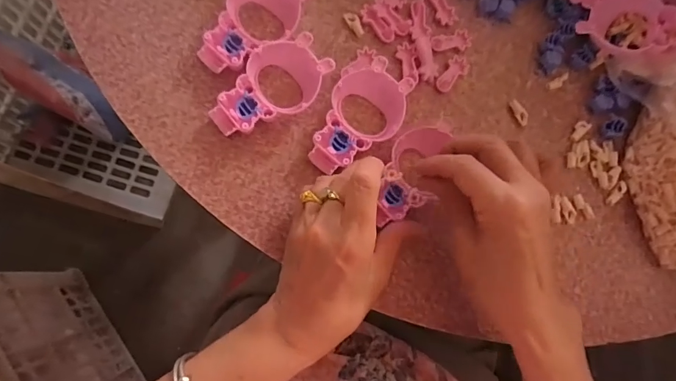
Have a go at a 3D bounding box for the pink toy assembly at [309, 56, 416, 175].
[{"bbox_3d":[0.020,-0.059,0.333,0.059,0.026,0.101,22,79,-1],"label":"pink toy assembly"}]

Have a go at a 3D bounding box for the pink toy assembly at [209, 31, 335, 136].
[{"bbox_3d":[-0.055,-0.083,0.325,0.056,0.022,0.102,40,79,3],"label":"pink toy assembly"}]

